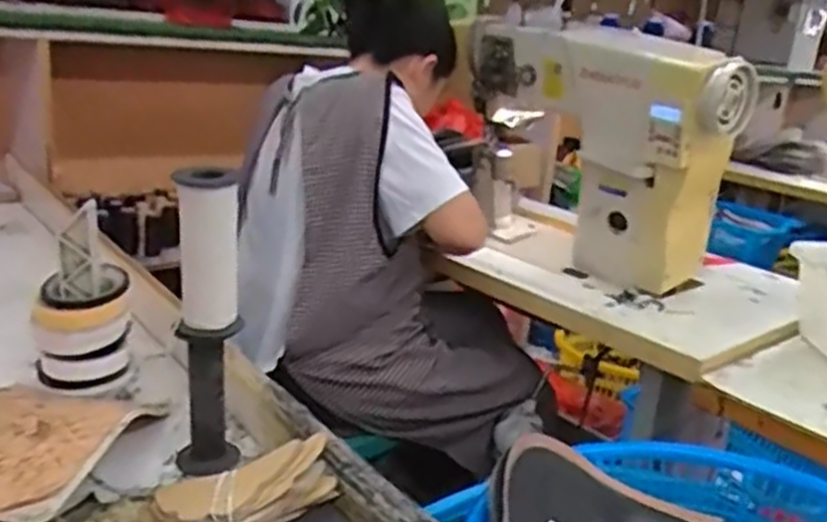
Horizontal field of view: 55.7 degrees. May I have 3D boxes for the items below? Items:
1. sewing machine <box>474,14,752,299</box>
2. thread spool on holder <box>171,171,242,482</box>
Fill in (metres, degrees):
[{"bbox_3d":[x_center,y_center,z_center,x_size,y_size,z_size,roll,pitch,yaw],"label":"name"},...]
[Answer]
[{"bbox_3d":[0.316,-0.193,1.415,0.527,0.402,0.182,20,23,40],"label":"sewing machine"},{"bbox_3d":[-0.191,0.065,0.723,0.055,0.296,0.046,5,17,0],"label":"thread spool on holder"}]

